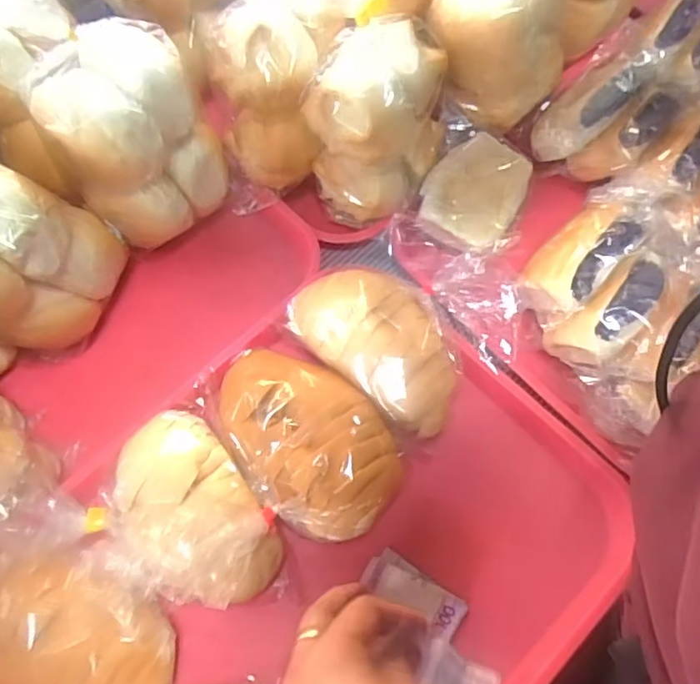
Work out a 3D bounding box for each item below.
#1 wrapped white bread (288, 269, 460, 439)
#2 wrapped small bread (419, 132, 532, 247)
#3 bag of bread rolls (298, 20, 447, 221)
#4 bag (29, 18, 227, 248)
[{"bbox_3d":[0.029,-0.007,0.420,0.131,0.052,0.087,38,72,18],"label":"wrapped white bread"},{"bbox_3d":[0.103,-0.125,0.485,0.077,0.032,0.093,17,66,10],"label":"wrapped small bread"},{"bbox_3d":[0.025,-0.175,0.468,0.082,0.111,0.117,32,70,16],"label":"bag of bread rolls"},{"bbox_3d":[-0.160,-0.156,0.450,0.087,0.122,0.113,40,72,19],"label":"bag"}]

